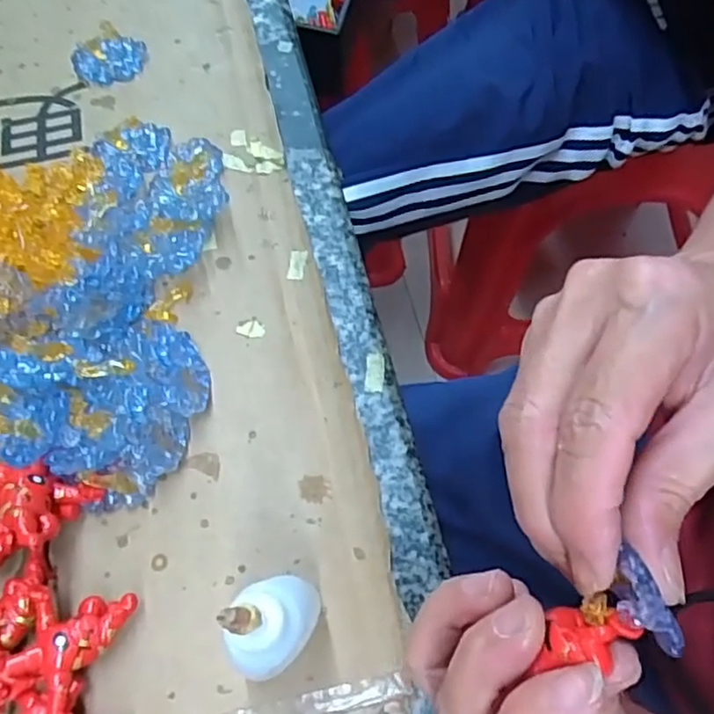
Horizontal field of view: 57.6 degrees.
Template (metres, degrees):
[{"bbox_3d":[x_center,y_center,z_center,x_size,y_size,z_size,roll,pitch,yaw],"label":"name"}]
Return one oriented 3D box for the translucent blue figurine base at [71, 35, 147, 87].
[{"bbox_3d":[-0.134,-0.162,0.353,0.037,0.012,0.025,-30,68,-11],"label":"translucent blue figurine base"}]

